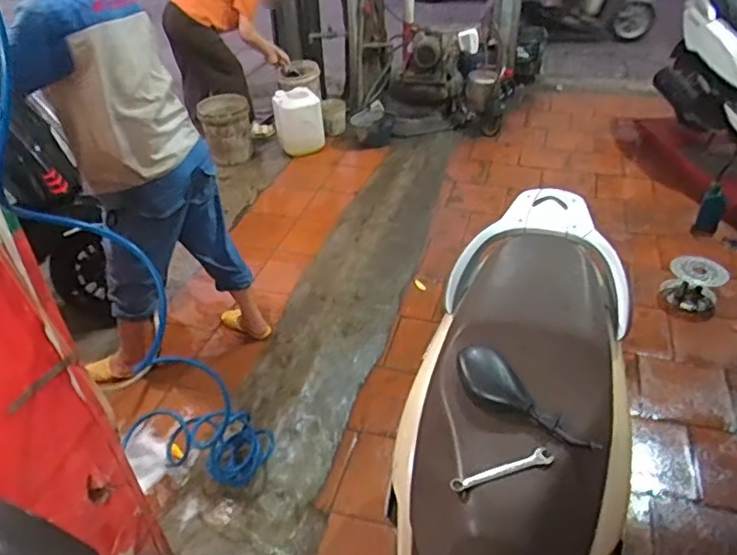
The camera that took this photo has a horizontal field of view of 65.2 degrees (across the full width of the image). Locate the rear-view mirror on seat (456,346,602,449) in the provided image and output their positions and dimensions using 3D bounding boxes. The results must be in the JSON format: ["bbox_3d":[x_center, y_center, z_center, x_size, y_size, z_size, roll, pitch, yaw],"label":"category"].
[{"bbox_3d":[0.258,0.216,1.012,0.100,0.038,0.268,-24,42,-26],"label":"rear-view mirror on seat"}]

